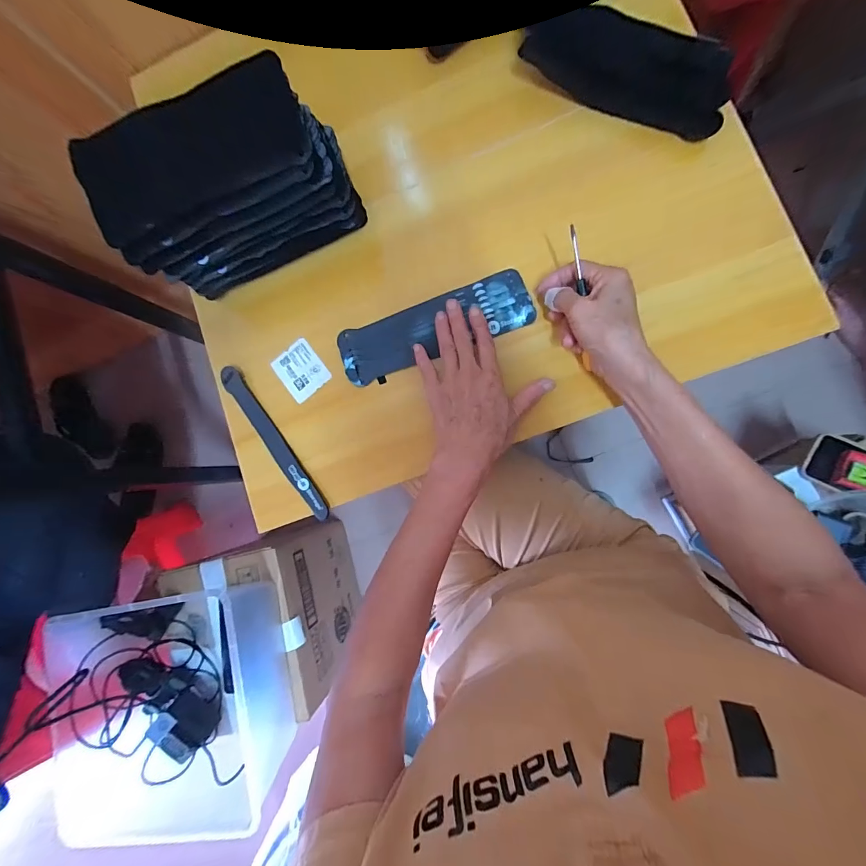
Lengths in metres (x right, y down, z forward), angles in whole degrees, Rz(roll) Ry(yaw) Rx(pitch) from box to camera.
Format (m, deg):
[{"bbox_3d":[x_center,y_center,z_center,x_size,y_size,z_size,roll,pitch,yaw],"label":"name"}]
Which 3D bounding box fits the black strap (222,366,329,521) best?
[{"bbox_3d":[-0.170,0.010,0.425,0.019,0.014,0.195,-38,82,6],"label":"black strap"}]

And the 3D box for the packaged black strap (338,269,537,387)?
[{"bbox_3d":[0.000,-0.109,0.408,0.202,0.008,0.062,-18,84,7],"label":"packaged black strap"}]

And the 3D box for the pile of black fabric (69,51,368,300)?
[{"bbox_3d":[-0.192,-0.231,0.378,0.212,0.135,0.092,-22,84,8],"label":"pile of black fabric"}]

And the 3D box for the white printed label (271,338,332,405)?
[{"bbox_3d":[-0.145,-0.069,0.433,0.048,0.005,0.057,-37,85,4],"label":"white printed label"}]

